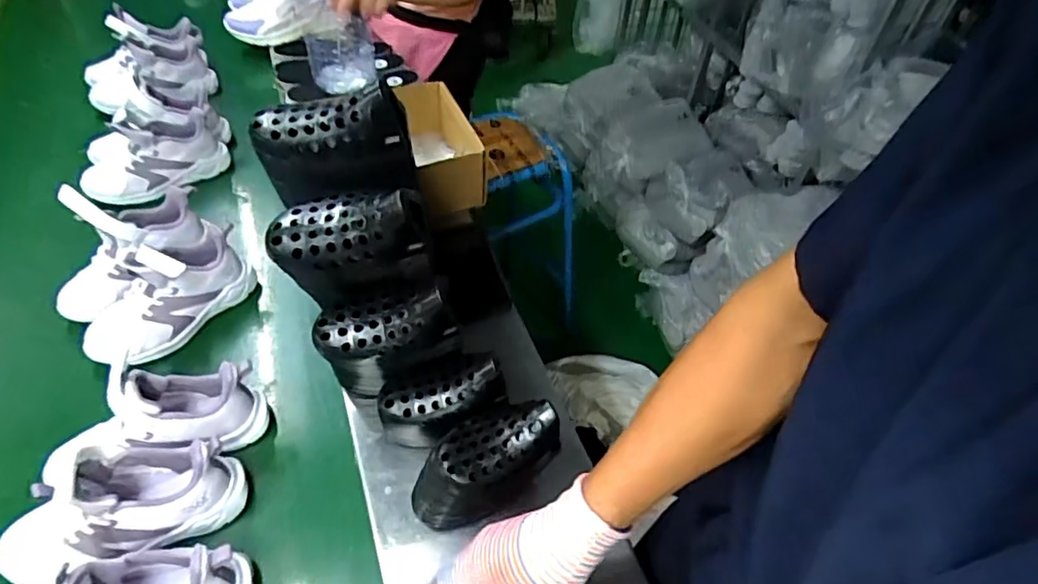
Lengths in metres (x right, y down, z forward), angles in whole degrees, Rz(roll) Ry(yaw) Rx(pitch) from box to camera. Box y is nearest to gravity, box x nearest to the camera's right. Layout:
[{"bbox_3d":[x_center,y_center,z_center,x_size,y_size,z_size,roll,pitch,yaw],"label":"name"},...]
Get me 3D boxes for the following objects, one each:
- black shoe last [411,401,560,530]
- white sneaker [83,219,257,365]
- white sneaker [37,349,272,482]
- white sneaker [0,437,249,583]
[{"bbox_3d":[-0.034,0.170,0.560,0.138,0.124,0.073,-9,47,-13],"label":"black shoe last"},{"bbox_3d":[-0.439,-0.004,0.722,0.079,0.112,0.205,31,52,20],"label":"white sneaker"},{"bbox_3d":[-0.375,0.137,0.594,0.203,0.112,0.087,-15,49,-18],"label":"white sneaker"},{"bbox_3d":[-0.381,0.206,0.551,0.209,0.102,0.104,-7,49,-12],"label":"white sneaker"}]

